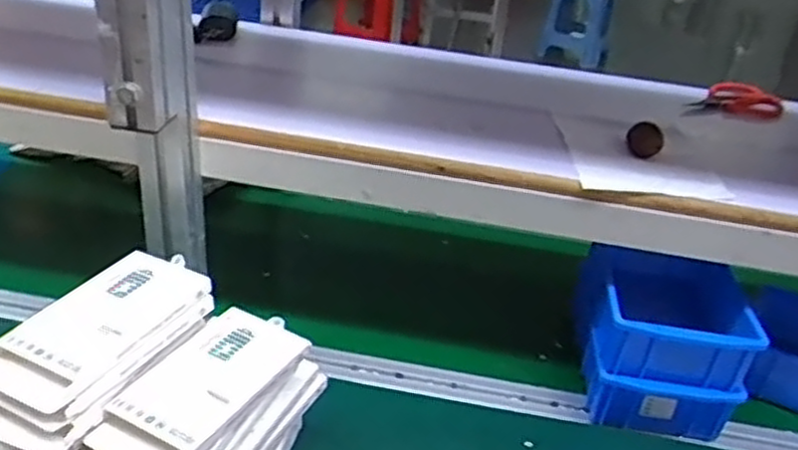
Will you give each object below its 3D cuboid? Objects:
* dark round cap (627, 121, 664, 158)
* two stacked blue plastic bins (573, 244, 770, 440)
[{"bbox_3d":[0.228,-0.080,0.695,0.032,0.035,0.011,51,45,6],"label":"dark round cap"},{"bbox_3d":[0.251,0.120,0.721,0.142,0.122,0.125,10,30,4],"label":"two stacked blue plastic bins"}]

